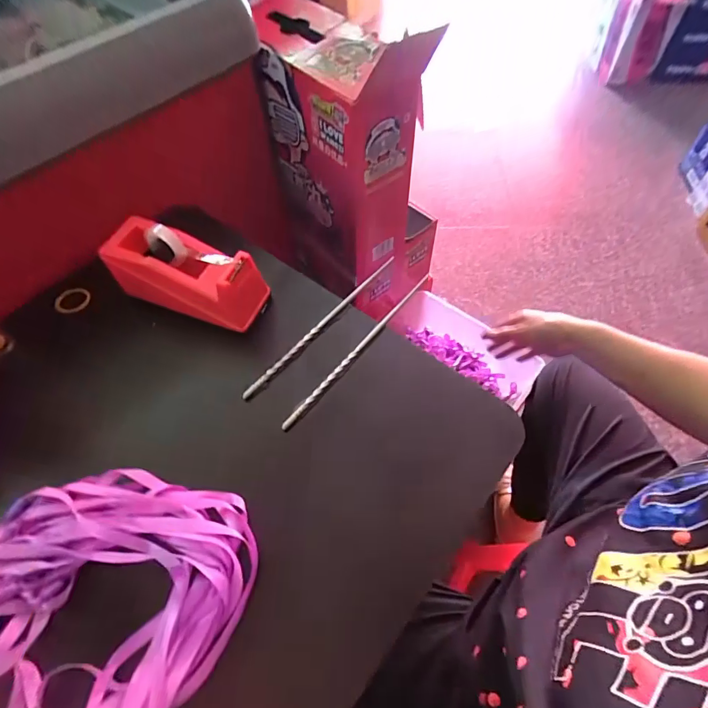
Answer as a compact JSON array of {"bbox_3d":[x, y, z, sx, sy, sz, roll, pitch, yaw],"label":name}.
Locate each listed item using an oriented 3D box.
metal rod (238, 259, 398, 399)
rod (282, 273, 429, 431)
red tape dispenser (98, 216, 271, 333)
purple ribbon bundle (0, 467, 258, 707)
[{"bbox_3d":[-0.028,-0.033,0.429,0.007,0.009,0.218,36,65,22],"label":"metal rod"},{"bbox_3d":[0.009,-0.008,0.411,0.007,0.012,0.214,34,65,22],"label":"rod"},{"bbox_3d":[-0.163,-0.079,0.425,0.157,0.073,0.061,17,60,13],"label":"red tape dispenser"},{"bbox_3d":[-0.180,0.180,0.295,0.192,0.027,0.190,-1,57,2],"label":"purple ribbon bundle"}]

